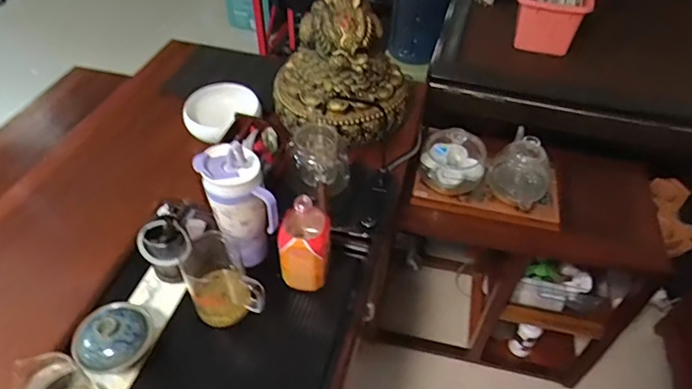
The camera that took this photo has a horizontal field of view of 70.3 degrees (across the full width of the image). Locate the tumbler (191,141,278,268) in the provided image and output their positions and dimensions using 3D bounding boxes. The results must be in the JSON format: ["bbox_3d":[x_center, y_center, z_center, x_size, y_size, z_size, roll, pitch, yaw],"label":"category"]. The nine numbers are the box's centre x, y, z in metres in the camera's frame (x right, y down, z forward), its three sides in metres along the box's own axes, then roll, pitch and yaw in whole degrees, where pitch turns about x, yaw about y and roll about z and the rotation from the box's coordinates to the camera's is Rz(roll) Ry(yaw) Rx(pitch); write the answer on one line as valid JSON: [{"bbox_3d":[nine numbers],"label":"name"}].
[{"bbox_3d":[-0.189,0.022,0.871,0.098,0.224,0.122,-20,50,-19],"label":"tumbler"}]

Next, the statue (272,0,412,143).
[{"bbox_3d":[-0.006,-0.332,1.257,0.340,0.293,0.274,-12,48,-13],"label":"statue"}]

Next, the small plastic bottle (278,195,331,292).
[{"bbox_3d":[-0.074,0.081,0.892,0.080,0.194,0.101,7,47,5],"label":"small plastic bottle"}]

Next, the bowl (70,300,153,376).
[{"bbox_3d":[-0.383,0.242,0.817,0.101,0.101,0.110,1,47,-1],"label":"bowl"}]

